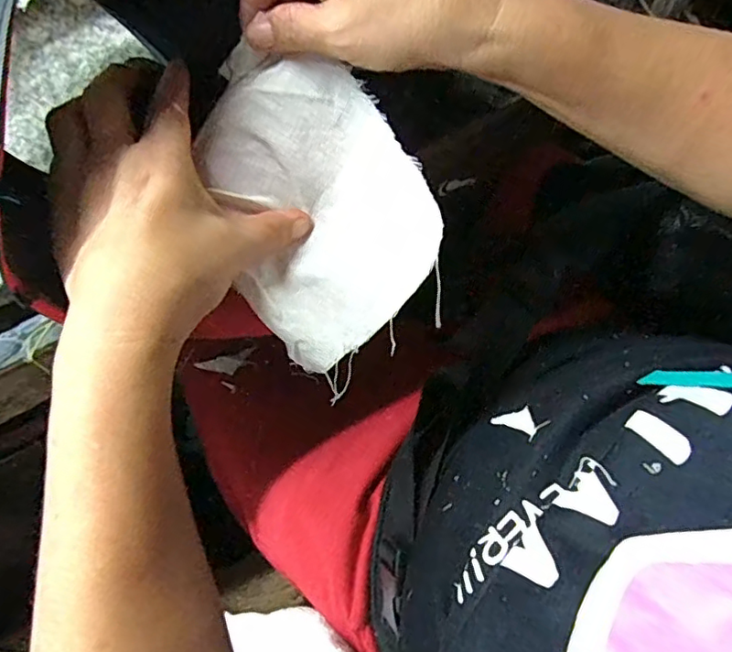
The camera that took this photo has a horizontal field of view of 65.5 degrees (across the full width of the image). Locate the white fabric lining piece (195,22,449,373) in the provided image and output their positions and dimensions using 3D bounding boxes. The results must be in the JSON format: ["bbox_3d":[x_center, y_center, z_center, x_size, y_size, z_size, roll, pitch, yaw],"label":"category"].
[{"bbox_3d":[-0.027,-0.068,0.286,0.094,0.042,0.158,-27,80,-6],"label":"white fabric lining piece"}]

